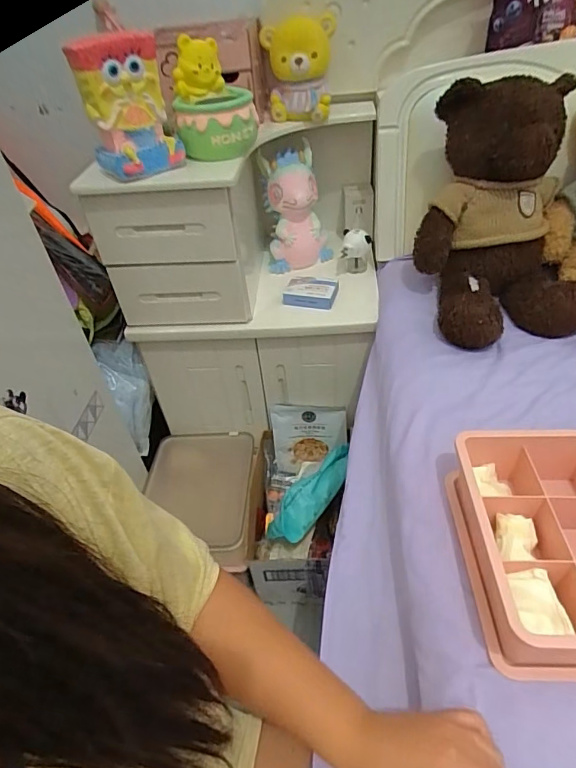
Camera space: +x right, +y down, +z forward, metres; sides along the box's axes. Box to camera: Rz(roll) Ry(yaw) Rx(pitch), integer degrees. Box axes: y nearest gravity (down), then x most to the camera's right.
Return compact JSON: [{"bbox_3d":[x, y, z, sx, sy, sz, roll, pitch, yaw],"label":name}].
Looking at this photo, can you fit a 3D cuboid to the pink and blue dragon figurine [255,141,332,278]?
[{"bbox_3d":[0.020,-0.364,0.999,0.140,0.222,0.086,-4,41,4],"label":"pink and blue dragon figurine"}]

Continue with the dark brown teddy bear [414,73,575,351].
[{"bbox_3d":[0.338,-0.257,0.738,0.241,0.314,0.289,-3,41,2],"label":"dark brown teddy bear"}]

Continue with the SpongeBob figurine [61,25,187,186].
[{"bbox_3d":[-0.234,-0.405,0.694,0.122,0.173,0.065,-16,43,-13],"label":"SpongeBob figurine"}]

